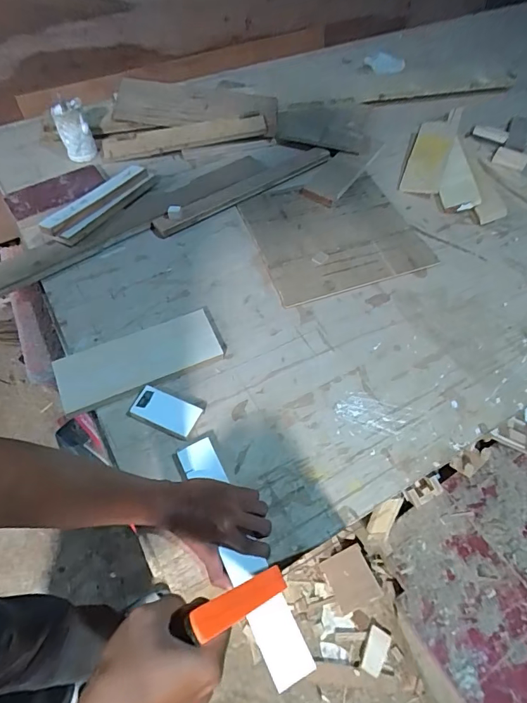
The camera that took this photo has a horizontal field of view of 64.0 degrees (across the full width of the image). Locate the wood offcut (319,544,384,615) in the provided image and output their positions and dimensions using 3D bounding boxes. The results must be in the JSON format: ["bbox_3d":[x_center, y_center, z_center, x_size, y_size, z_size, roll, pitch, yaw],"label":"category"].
[{"bbox_3d":[0.230,0.599,1.111,0.116,0.010,0.132,-31,65,6],"label":"wood offcut"}]

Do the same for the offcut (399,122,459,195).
[{"bbox_3d":[0.382,-0.451,0.967,0.083,0.015,0.253,20,58,11],"label":"offcut"}]

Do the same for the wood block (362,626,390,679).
[{"bbox_3d":[0.274,0.740,1.041,0.051,0.021,0.099,22,59,12],"label":"wood block"}]

